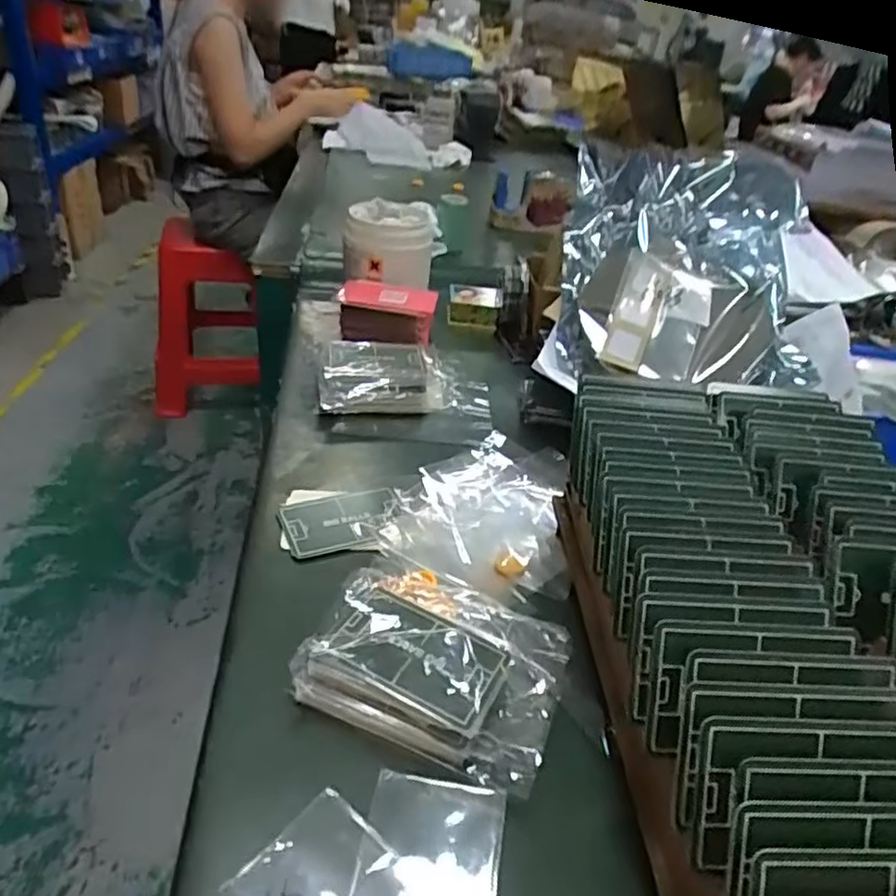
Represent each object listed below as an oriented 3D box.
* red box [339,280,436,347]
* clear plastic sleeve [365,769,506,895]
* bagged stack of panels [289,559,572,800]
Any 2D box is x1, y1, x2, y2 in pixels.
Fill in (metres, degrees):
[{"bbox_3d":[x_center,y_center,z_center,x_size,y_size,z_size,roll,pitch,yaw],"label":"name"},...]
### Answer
[{"bbox_3d":[-0.064,-0.139,0.695,0.100,0.047,0.064,11,34,5],"label":"red box"},{"bbox_3d":[-0.010,0.178,0.274,0.057,0.004,0.084,9,39,6],"label":"clear plastic sleeve"},{"bbox_3d":[-0.004,0.106,0.347,0.123,0.032,0.097,16,34,13],"label":"bagged stack of panels"}]

